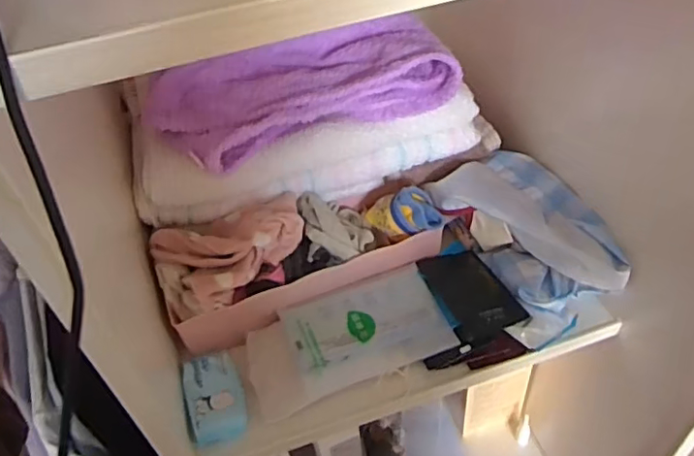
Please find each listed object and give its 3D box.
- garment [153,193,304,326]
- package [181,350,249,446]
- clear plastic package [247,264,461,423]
[{"bbox_3d":[-0.104,0.021,0.530,0.138,0.070,0.092,-18,46,-13],"label":"garment"},{"bbox_3d":[-0.115,0.146,0.508,0.048,0.018,0.082,-16,45,-10],"label":"package"},{"bbox_3d":[0.001,0.097,0.525,0.179,0.025,0.088,-18,46,-13],"label":"clear plastic package"}]

